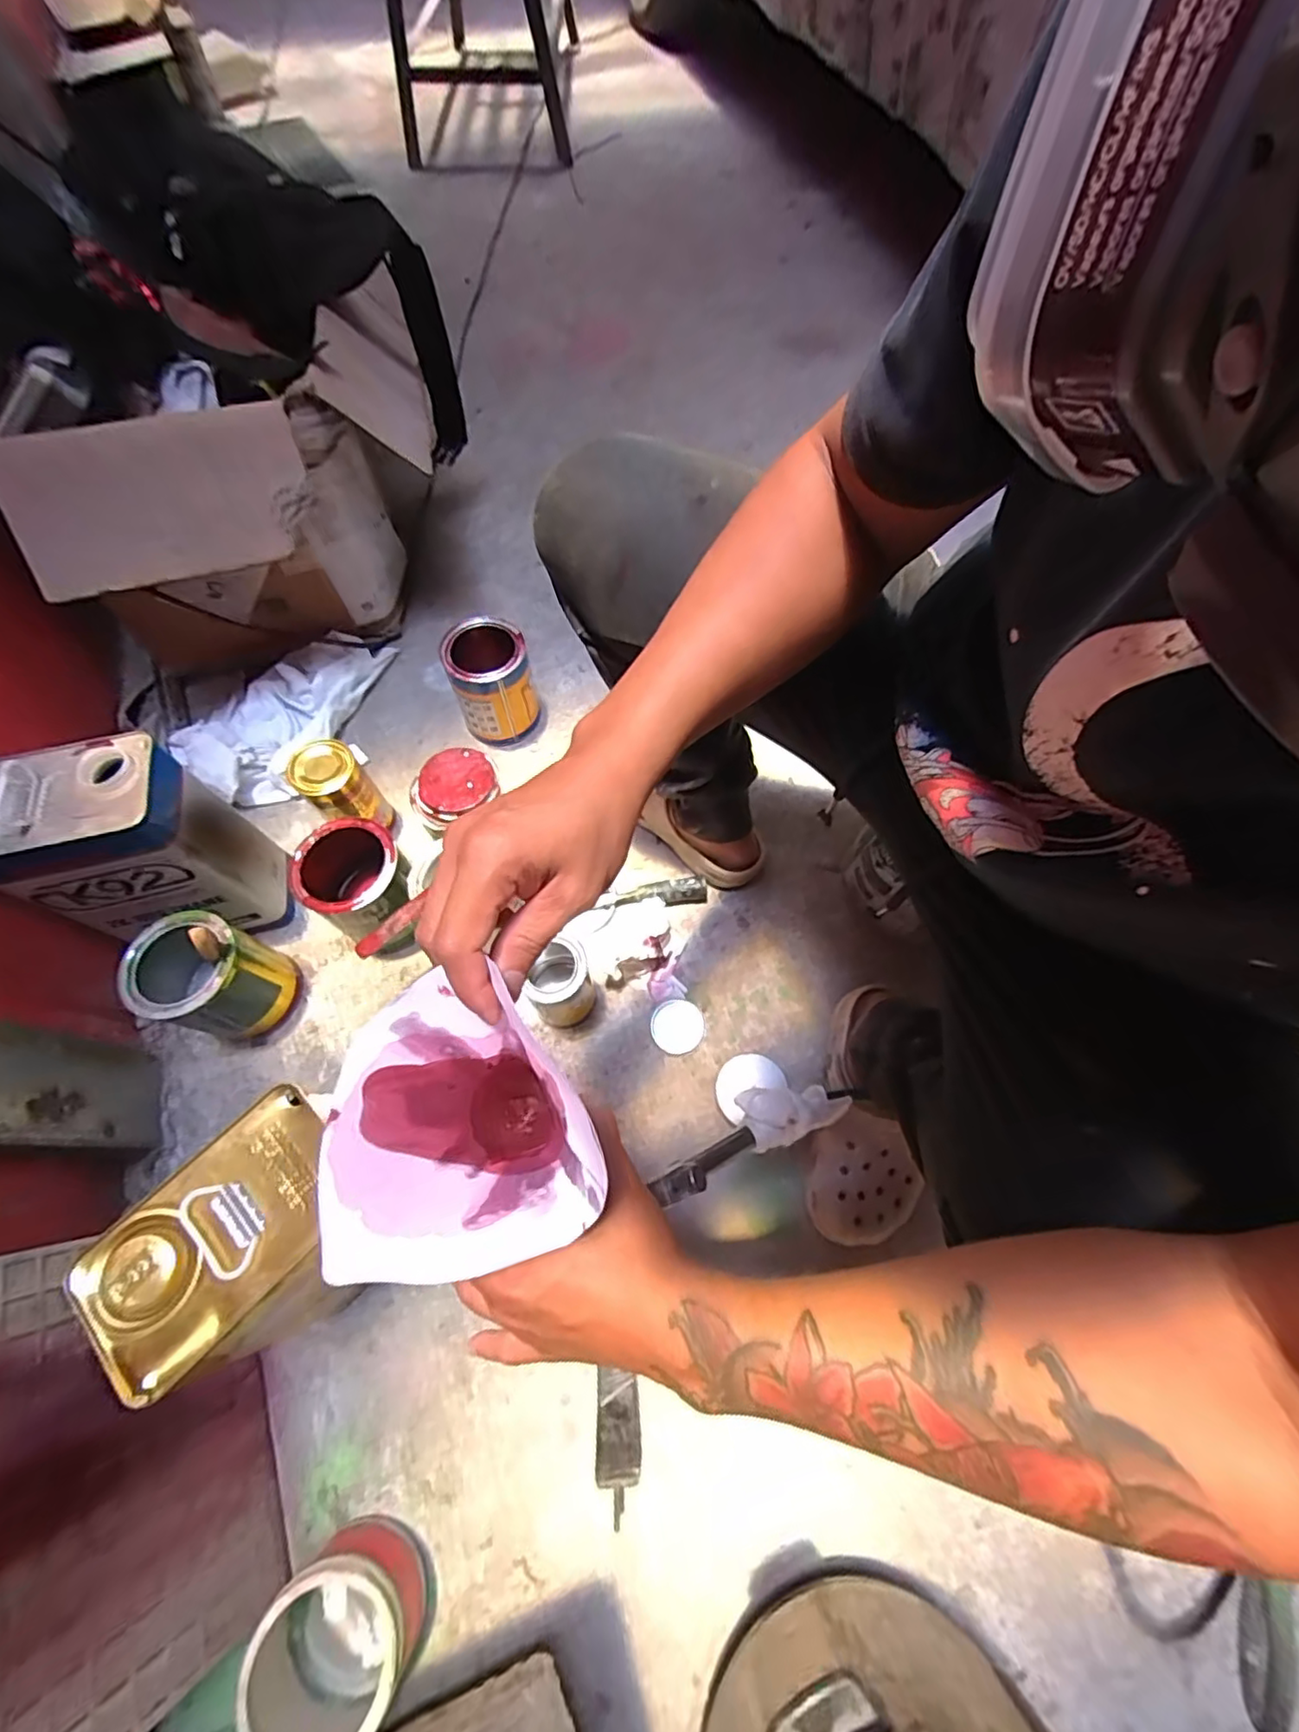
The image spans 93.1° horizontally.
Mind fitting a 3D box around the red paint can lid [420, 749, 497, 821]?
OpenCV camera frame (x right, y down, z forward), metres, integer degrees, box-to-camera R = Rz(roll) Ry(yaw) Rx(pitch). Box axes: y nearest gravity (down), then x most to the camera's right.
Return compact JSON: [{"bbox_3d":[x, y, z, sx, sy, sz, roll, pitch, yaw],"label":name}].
[{"bbox_3d":[-0.218,-0.096,0.698,0.088,0.011,0.073,-37,86,-20],"label":"red paint can lid"}]

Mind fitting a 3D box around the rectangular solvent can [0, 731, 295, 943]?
[{"bbox_3d":[-0.512,-0.010,0.628,0.168,0.235,0.110,-11,65,-5],"label":"rectangular solvent can"}]

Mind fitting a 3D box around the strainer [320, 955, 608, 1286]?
[{"bbox_3d":[-0.086,0.117,0.283,0.096,0.077,0.115,-16,65,-7],"label":"strainer"}]

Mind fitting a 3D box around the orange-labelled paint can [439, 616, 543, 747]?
[{"bbox_3d":[-0.205,-0.238,0.823,0.102,0.143,0.096,-16,65,-7],"label":"orange-labelled paint can"}]

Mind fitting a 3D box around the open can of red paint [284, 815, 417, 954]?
[{"bbox_3d":[-0.317,0.024,0.690,0.100,0.139,0.101,0,64,1],"label":"open can of red paint"}]

